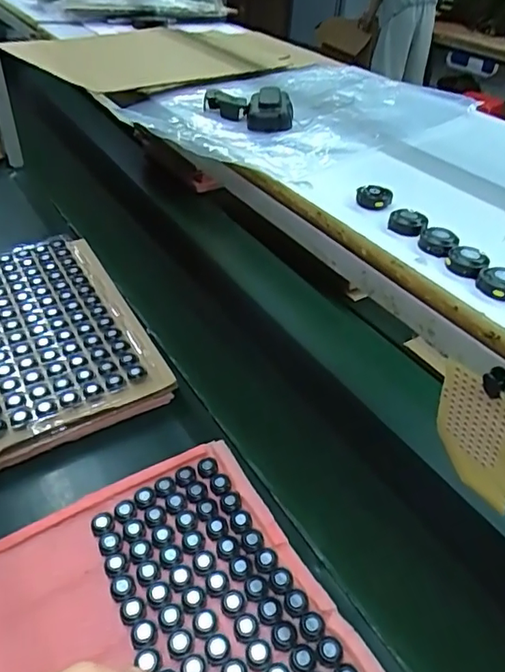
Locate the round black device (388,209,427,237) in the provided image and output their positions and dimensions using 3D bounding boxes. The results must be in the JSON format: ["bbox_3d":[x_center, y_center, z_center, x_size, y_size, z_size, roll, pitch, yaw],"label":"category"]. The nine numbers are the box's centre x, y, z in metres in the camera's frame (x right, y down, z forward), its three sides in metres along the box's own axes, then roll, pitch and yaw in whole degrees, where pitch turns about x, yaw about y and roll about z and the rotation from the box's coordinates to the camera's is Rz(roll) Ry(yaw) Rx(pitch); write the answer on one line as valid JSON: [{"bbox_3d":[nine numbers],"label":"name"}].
[{"bbox_3d":[0.128,-0.093,0.440,0.030,0.015,0.030,14,40,11],"label":"round black device"}]

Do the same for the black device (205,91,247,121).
[{"bbox_3d":[-0.033,-0.283,0.653,0.053,0.021,0.022,28,45,26],"label":"black device"}]

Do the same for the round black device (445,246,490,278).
[{"bbox_3d":[0.160,-0.055,0.395,0.030,0.011,0.030,3,39,-2],"label":"round black device"}]

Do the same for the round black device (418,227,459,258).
[{"bbox_3d":[0.145,-0.074,0.417,0.028,0.011,0.032,21,42,19],"label":"round black device"}]

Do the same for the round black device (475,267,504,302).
[{"bbox_3d":[0.175,-0.037,0.375,0.031,0.012,0.031,3,39,-2],"label":"round black device"}]

